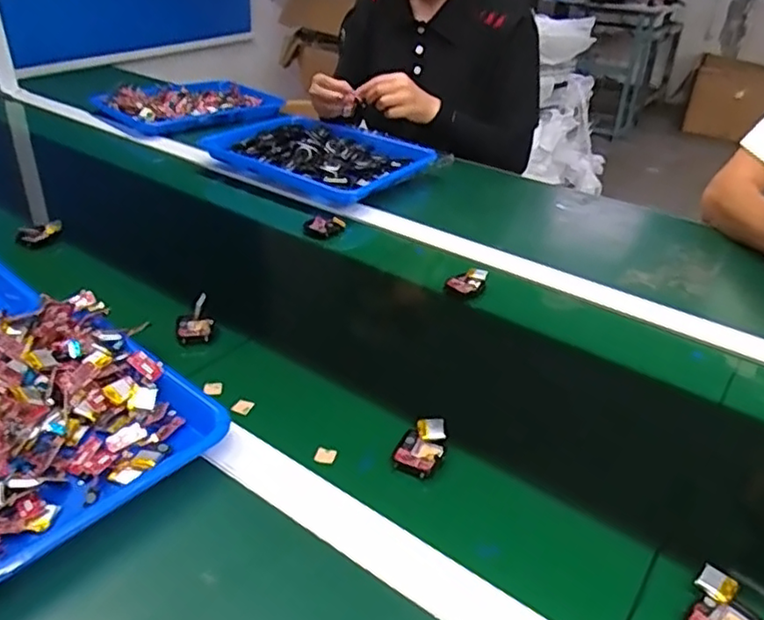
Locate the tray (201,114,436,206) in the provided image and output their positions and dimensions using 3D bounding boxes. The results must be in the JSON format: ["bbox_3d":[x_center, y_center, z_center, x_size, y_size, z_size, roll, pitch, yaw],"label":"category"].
[{"bbox_3d":[-0.102,-0.262,1.041,0.342,0.036,0.241,23,38,27],"label":"tray"}]

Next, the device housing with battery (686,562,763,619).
[{"bbox_3d":[0.215,0.196,0.406,0.049,0.021,0.042,-26,43,-37],"label":"device housing with battery"}]

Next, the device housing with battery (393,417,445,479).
[{"bbox_3d":[0.033,0.111,0.520,0.036,0.019,0.054,13,34,14],"label":"device housing with battery"}]

